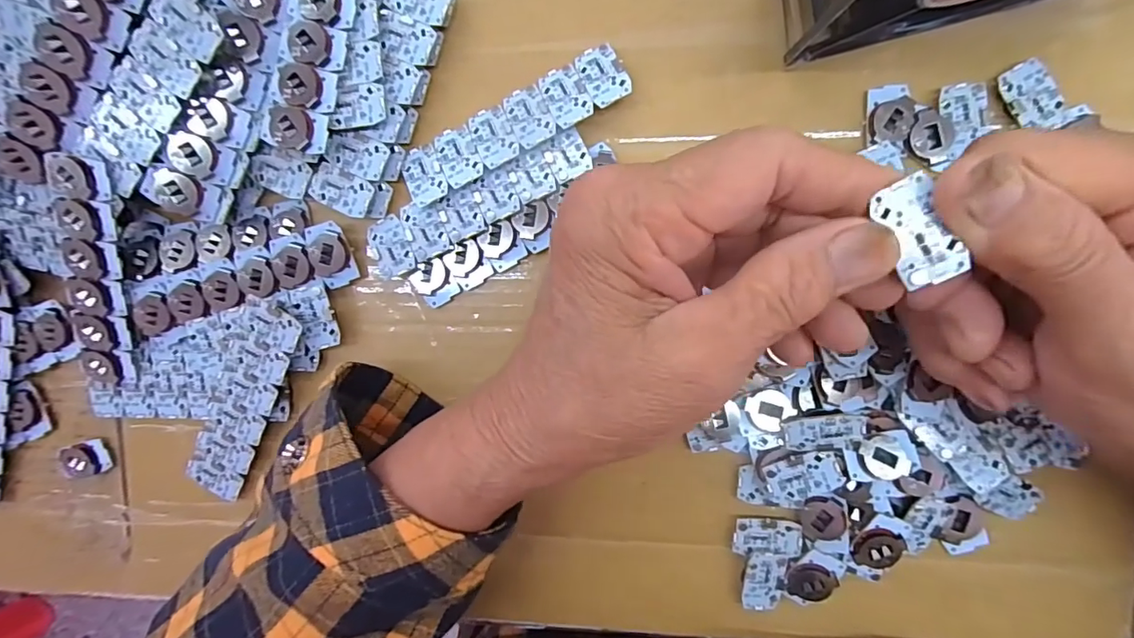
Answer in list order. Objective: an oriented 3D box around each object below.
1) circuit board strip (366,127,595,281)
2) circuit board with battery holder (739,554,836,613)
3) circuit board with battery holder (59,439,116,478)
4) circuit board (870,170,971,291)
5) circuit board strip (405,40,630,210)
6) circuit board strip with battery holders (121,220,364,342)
[{"bbox_3d":[-0.041,-0.053,0.227,0.108,0.004,0.026,-26,80,6],"label":"circuit board strip"},{"bbox_3d":[0.098,0.119,0.228,0.038,0.008,0.026,1,94,6],"label":"circuit board with battery holder"},{"bbox_3d":[-0.248,0.072,0.261,0.020,0.010,0.018,-15,92,7],"label":"circuit board with battery holder"},{"bbox_3d":[0.097,-0.024,0.138,0.015,0.004,0.029,-24,92,7],"label":"circuit board"},{"bbox_3d":[-0.024,-0.086,0.225,0.107,0.004,0.028,-26,73,7],"label":"circuit board strip"},{"bbox_3d":[-0.156,-0.018,0.238,0.110,0.010,0.028,-15,92,7],"label":"circuit board strip with battery holders"}]

